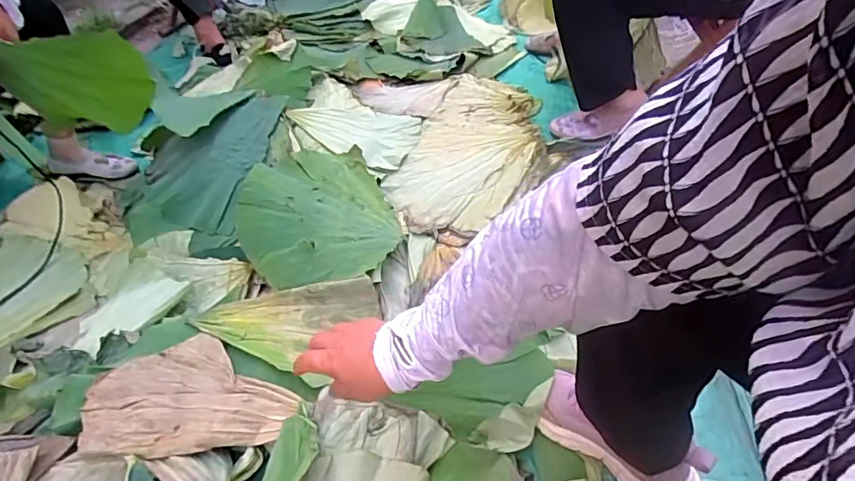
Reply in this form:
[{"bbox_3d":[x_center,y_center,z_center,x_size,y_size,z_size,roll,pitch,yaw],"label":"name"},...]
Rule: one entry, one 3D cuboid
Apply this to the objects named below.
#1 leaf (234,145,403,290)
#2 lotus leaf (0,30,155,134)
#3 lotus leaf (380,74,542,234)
[{"bbox_3d":[-0.216,-0.074,0.975,0.281,0.123,0.396,-15,43,-10],"label":"leaf"},{"bbox_3d":[-0.649,-0.286,0.953,0.249,0.268,0.014,-5,68,-12],"label":"lotus leaf"},{"bbox_3d":[0.124,-0.256,1.223,0.316,0.040,0.691,10,44,17],"label":"lotus leaf"}]

